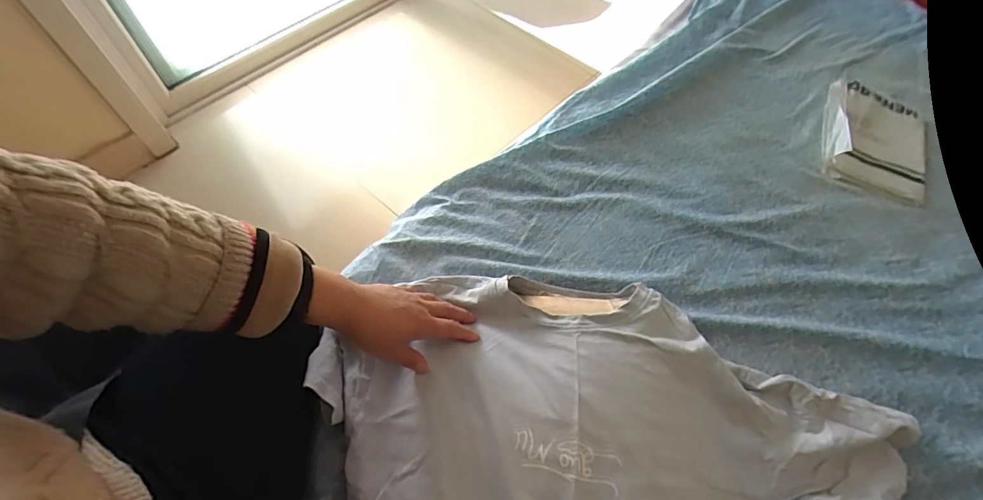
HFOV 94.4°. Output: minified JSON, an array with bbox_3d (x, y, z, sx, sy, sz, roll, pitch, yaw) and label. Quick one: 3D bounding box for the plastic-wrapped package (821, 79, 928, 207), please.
[{"bbox_3d":[0.626,-0.179,0.735,0.163,0.027,0.203,22,61,8],"label":"plastic-wrapped package"}]

